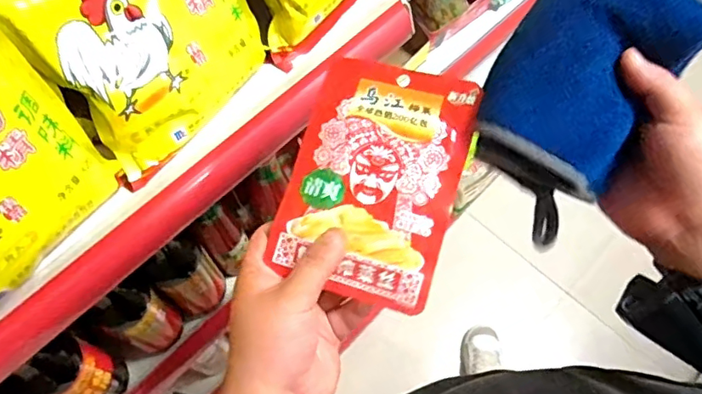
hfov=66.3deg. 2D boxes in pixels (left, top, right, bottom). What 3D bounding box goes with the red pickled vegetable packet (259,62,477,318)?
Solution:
[{"bbox_3d":[0.016,-0.015,0.367,0.116,0.013,0.160,16,81,12],"label":"red pickled vegetable packet"}]

